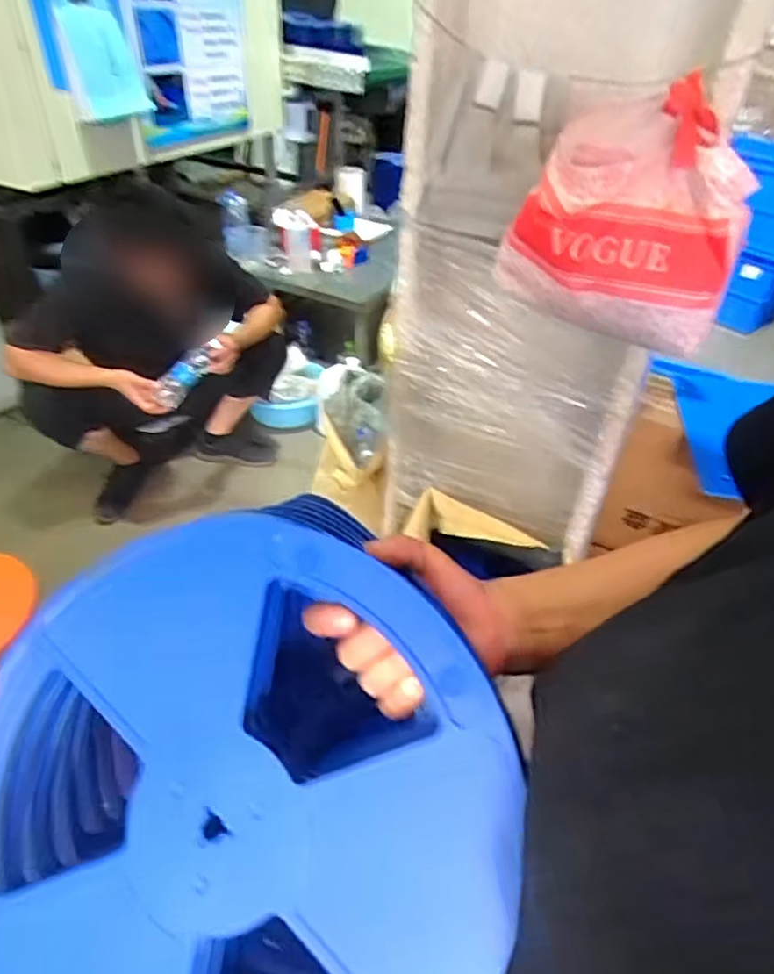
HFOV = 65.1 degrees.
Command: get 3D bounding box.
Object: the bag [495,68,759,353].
[{"bbox_3d":[0.304,-0.349,0.802,0.276,0.257,0.164,6,39,3],"label":"bag"}]

